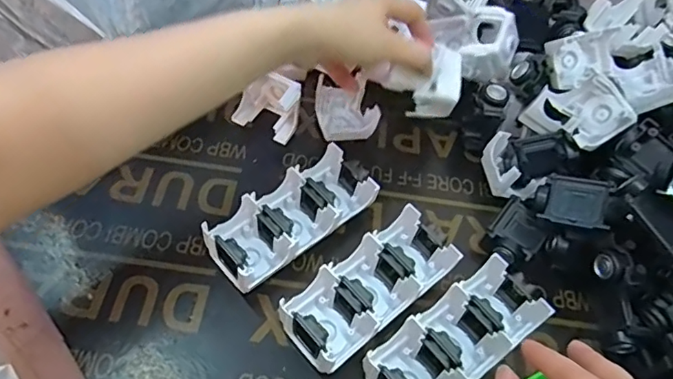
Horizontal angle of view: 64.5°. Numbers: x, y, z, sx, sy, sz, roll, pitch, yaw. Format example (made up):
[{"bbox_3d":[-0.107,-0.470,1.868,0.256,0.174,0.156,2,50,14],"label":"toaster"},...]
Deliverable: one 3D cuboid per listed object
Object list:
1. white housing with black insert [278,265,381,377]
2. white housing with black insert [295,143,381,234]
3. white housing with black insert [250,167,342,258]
[{"bbox_3d":[-0.007,0.093,0.371,0.047,0.034,0.056,-33,65,-27],"label":"white housing with black insert"},{"bbox_3d":[0.000,-0.002,0.439,0.053,0.031,0.055,-27,62,-24],"label":"white housing with black insert"},{"bbox_3d":[-0.032,0.020,0.421,0.044,0.035,0.053,-32,65,-27],"label":"white housing with black insert"}]

